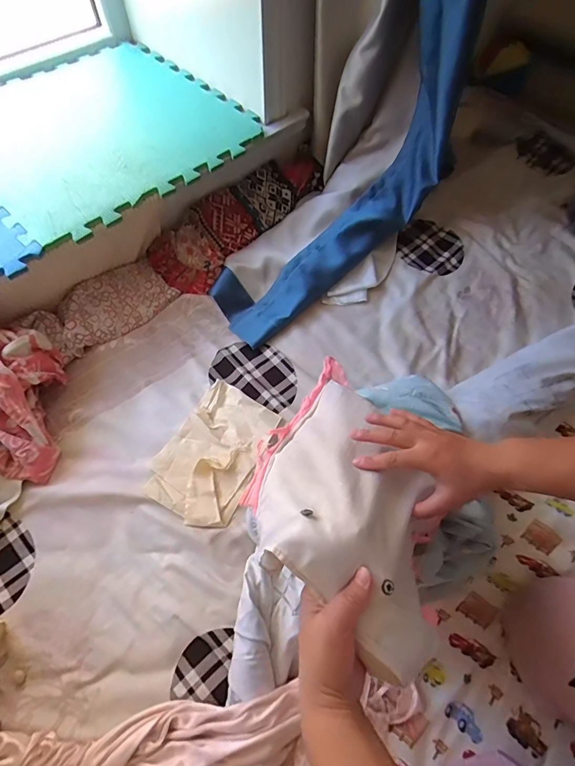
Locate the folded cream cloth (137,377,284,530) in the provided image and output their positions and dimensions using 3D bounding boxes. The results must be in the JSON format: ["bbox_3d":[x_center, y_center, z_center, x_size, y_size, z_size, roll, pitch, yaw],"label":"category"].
[{"bbox_3d":[-0.134,0.127,0.769,0.170,0.020,0.250,29,63,11],"label":"folded cream cloth"}]

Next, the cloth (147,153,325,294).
[{"bbox_3d":[-0.114,-0.422,1.028,0.155,0.085,0.518,36,65,15],"label":"cloth"}]

